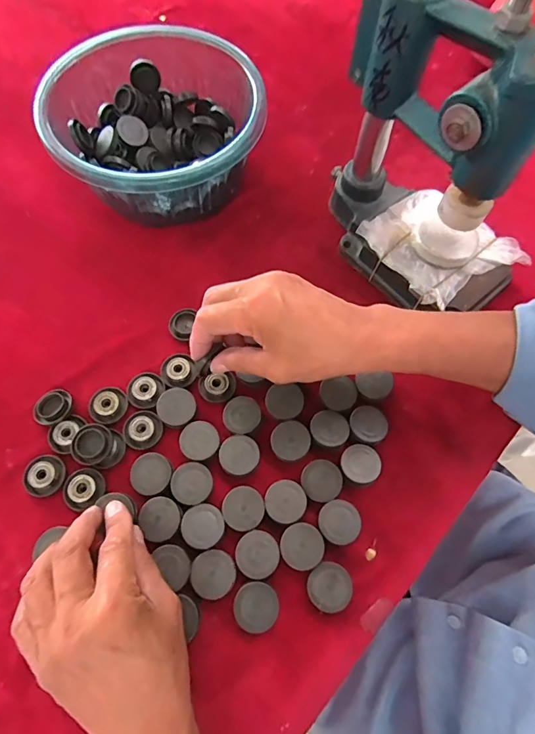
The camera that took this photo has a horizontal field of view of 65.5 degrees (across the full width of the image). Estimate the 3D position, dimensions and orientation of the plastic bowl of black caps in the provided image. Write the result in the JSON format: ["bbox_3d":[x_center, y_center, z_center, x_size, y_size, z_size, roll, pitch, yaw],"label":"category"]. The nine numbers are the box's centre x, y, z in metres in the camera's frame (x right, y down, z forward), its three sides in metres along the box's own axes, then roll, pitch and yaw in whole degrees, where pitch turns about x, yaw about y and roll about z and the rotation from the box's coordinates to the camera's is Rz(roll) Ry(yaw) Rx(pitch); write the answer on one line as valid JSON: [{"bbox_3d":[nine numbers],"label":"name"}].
[{"bbox_3d":[-0.112,-0.243,0.433,0.204,0.086,0.202,0,67,-1],"label":"plastic bowl of black caps"}]

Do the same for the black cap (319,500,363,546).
[{"bbox_3d":[0.056,0.124,0.331,0.032,0.017,0.032,0,67,-1],"label":"black cap"}]

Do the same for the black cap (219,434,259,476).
[{"bbox_3d":[-0.023,0.073,0.345,0.032,0.005,0.032,0,67,-1],"label":"black cap"}]

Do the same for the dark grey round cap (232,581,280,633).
[{"bbox_3d":[-0.008,0.177,0.308,0.032,0.018,0.032,0,67,-1],"label":"dark grey round cap"}]

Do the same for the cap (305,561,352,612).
[{"bbox_3d":[0.046,0.165,0.313,0.032,0.017,0.032,0,67,-1],"label":"cap"}]

